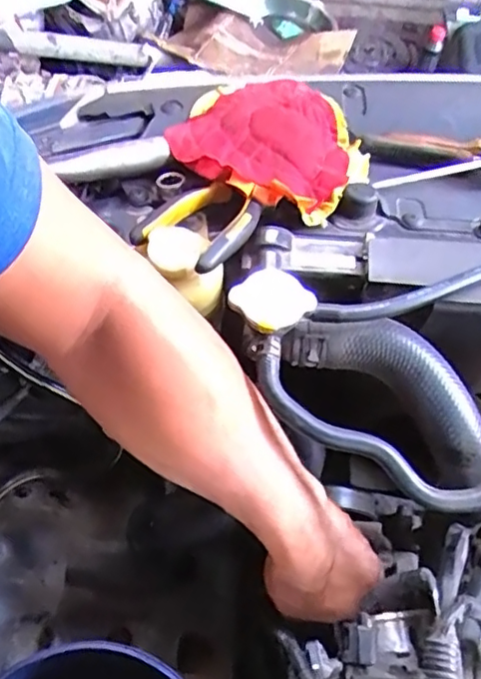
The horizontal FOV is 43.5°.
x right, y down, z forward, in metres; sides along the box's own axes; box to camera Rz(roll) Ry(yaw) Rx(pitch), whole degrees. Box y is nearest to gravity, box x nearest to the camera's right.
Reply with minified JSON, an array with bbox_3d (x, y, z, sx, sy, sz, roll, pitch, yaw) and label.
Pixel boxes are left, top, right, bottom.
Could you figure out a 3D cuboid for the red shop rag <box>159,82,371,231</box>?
[{"bbox_3d":[0.030,-0.180,0.545,0.164,0.059,0.172,30,64,14],"label":"red shop rag"}]

